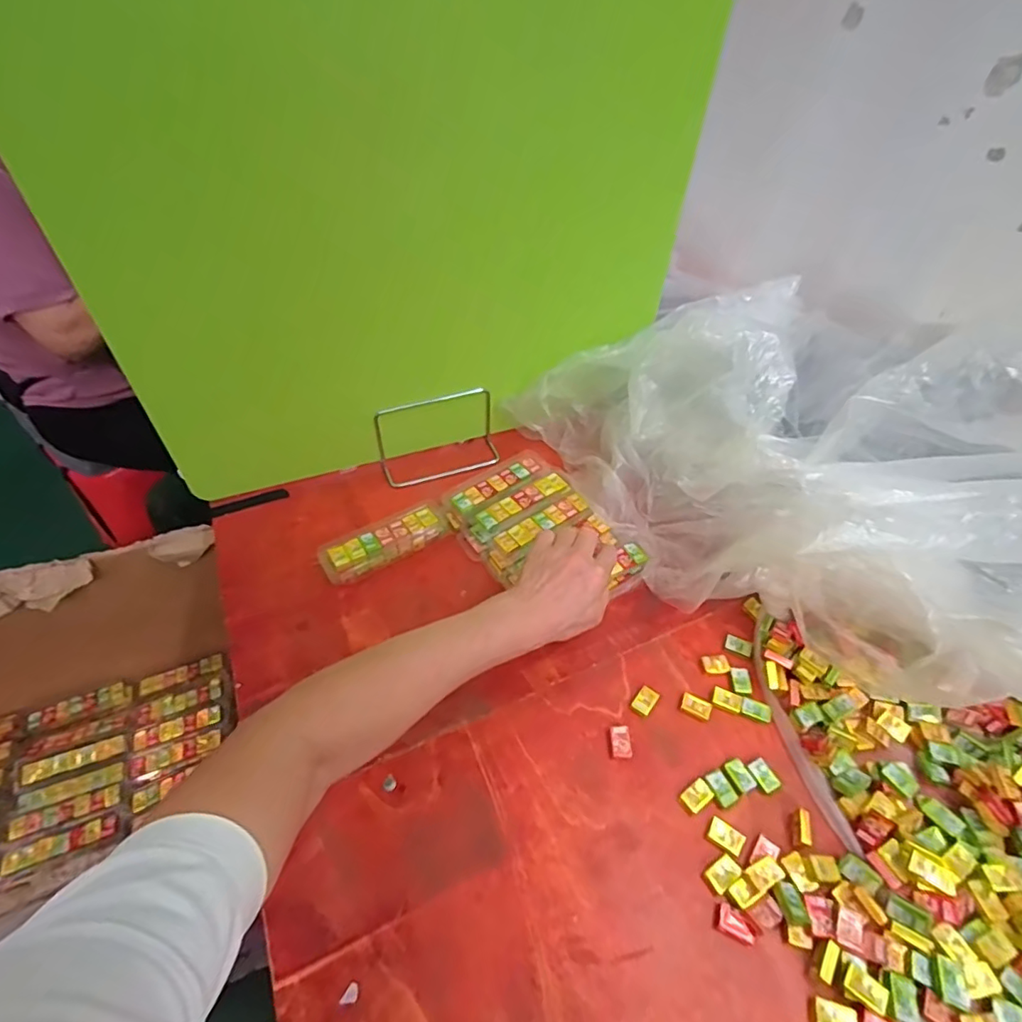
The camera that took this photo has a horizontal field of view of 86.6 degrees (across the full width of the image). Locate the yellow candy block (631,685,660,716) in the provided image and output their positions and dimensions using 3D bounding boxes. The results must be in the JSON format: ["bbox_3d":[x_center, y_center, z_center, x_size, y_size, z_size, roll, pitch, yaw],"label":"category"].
[{"bbox_3d":[0.124,0.176,0.502,0.017,0.010,0.024,34,55,26],"label":"yellow candy block"}]

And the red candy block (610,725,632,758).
[{"bbox_3d":[0.096,0.203,0.477,0.017,0.011,0.026,1,47,-1],"label":"red candy block"}]

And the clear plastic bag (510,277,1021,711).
[{"bbox_3d":[0.430,0.021,0.480,0.489,0.254,0.807,-21,51,-19],"label":"clear plastic bag"}]

